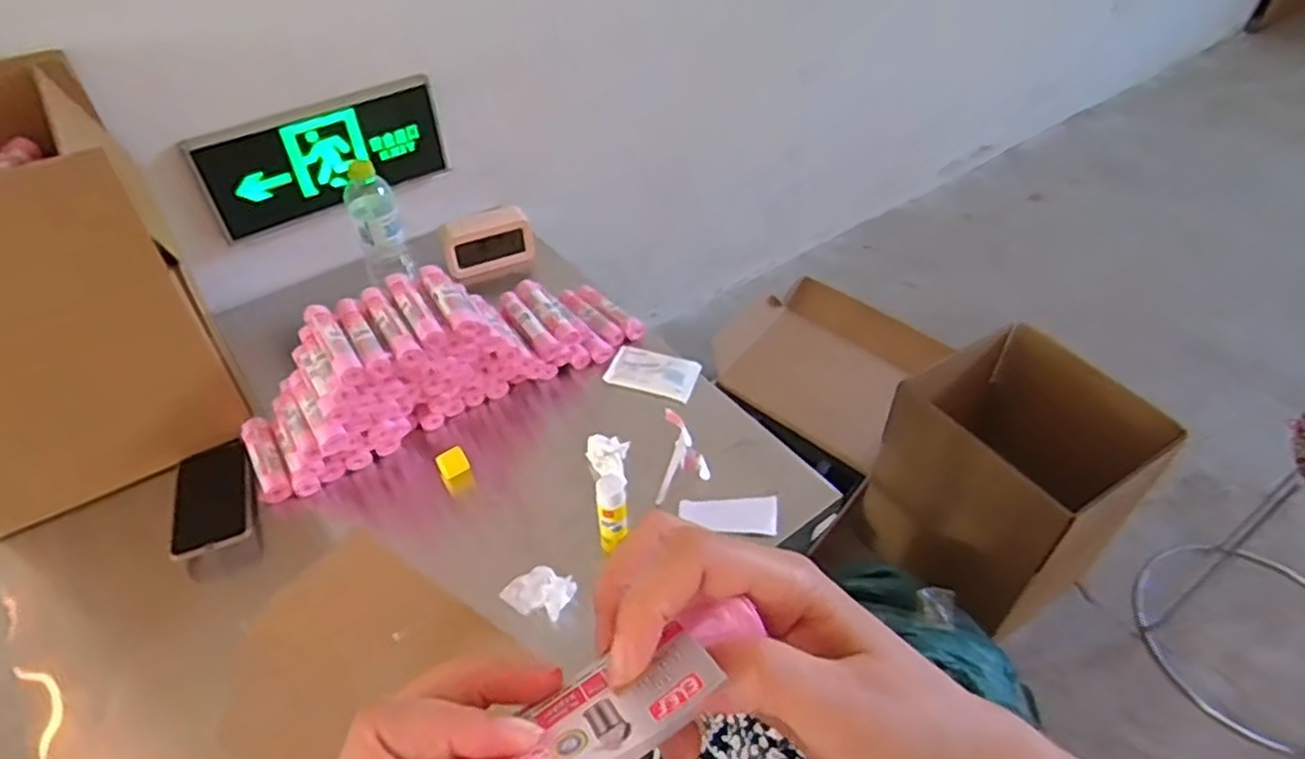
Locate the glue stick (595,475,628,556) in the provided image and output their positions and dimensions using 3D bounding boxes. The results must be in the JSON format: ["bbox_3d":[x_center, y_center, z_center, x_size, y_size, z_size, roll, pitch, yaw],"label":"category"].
[{"bbox_3d":[-0.043,0.141,0.776,0.028,0.101,0.022,-15,46,-15],"label":"glue stick"}]

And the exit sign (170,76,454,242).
[{"bbox_3d":[-0.463,-0.317,1.064,0.340,0.148,0.032,-29,51,-26],"label":"exit sign"}]

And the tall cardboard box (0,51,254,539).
[{"bbox_3d":[-0.696,-0.091,0.799,0.305,0.349,0.300,-29,51,-26],"label":"tall cardboard box"}]

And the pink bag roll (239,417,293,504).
[{"bbox_3d":[-0.475,0.097,0.909,0.036,0.023,0.128,-24,49,-22],"label":"pink bag roll"}]

